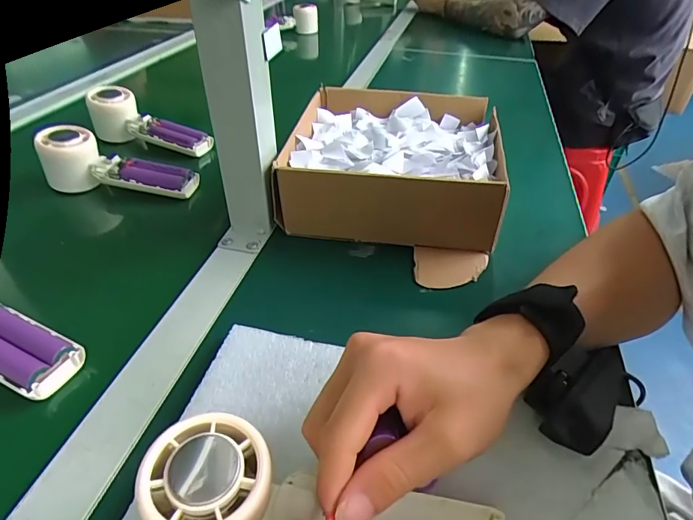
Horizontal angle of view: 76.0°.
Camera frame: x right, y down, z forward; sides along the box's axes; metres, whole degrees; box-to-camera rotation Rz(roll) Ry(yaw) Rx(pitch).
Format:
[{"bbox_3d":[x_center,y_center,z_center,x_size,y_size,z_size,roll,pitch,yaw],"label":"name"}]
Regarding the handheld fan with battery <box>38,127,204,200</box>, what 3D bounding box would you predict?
[{"bbox_3d":[-0.253,-0.106,0.486,0.163,0.056,0.043,4,39,4],"label":"handheld fan with battery"}]

